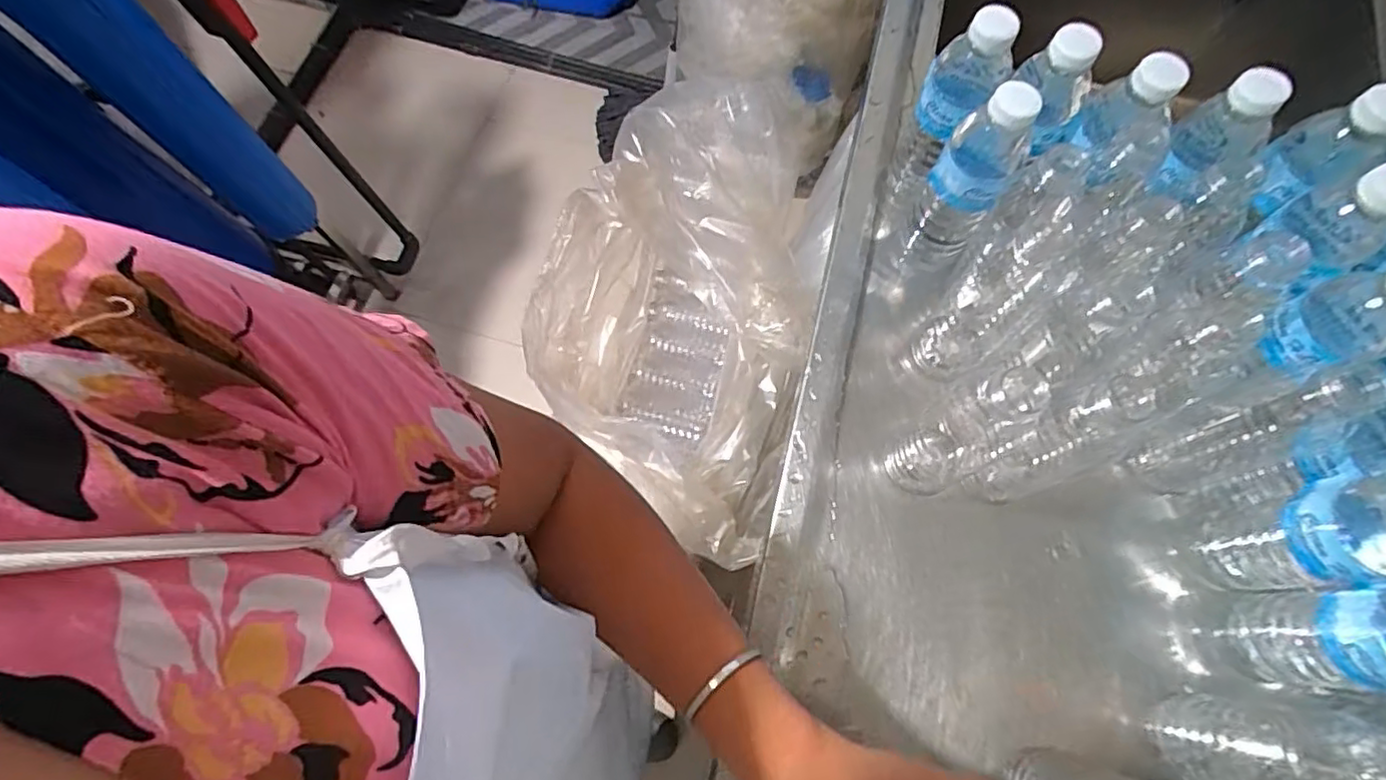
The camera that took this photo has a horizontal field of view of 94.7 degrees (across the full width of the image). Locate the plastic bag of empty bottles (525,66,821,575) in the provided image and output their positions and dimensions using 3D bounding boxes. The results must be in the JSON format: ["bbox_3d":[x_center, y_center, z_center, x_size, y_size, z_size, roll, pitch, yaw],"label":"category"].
[{"bbox_3d":[-0.042,-0.101,0.928,0.379,0.296,0.588,13,72,6],"label":"plastic bag of empty bottles"}]

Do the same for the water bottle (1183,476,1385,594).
[{"bbox_3d":[0.399,0.093,0.404,0.053,0.184,0.060,-5,71,0],"label":"water bottle"}]

